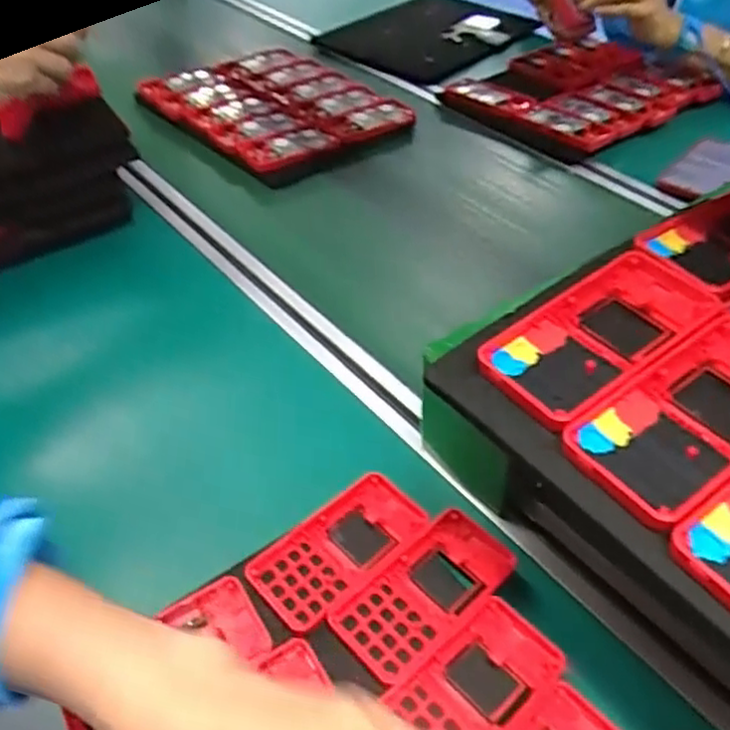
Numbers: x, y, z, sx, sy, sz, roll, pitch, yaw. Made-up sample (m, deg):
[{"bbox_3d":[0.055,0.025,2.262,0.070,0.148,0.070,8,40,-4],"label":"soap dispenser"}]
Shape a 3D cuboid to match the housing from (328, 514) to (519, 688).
[{"bbox_3d":[0.040,0.146,0.471,0.121,0.011,0.064,-33,53,-29],"label":"housing"}]

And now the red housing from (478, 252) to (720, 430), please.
[{"bbox_3d":[0.126,-0.018,0.377,0.129,0.016,0.064,-28,50,-25],"label":"red housing"}]

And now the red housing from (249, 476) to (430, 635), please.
[{"bbox_3d":[-0.018,0.123,0.493,0.120,0.014,0.062,-33,53,-29],"label":"red housing"}]

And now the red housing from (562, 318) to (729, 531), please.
[{"bbox_3d":[0.159,0.019,0.338,0.132,0.013,0.062,-27,50,-24],"label":"red housing"}]

